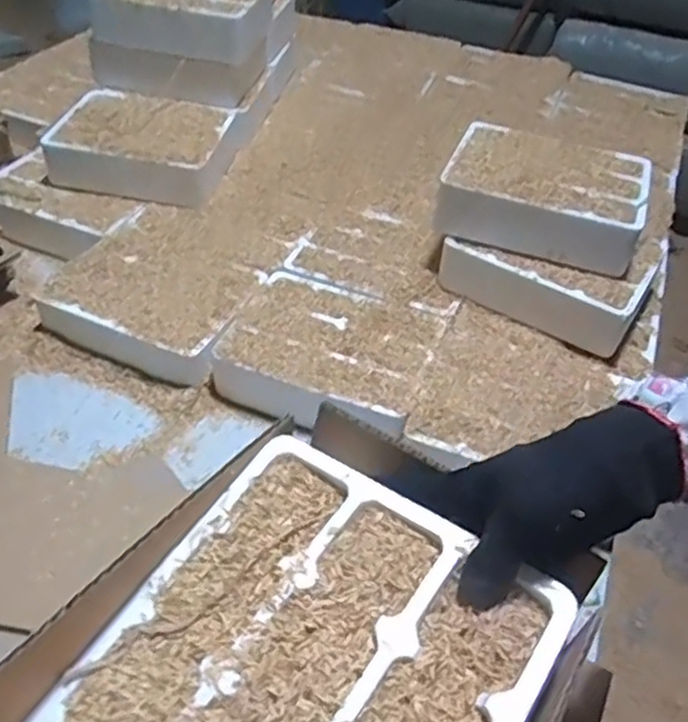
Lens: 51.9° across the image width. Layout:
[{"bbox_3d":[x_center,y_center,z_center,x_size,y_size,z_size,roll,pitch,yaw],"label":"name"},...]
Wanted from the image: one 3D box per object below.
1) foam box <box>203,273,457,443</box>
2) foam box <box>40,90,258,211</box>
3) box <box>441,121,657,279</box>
[{"bbox_3d":[-0.018,-0.005,0.869,0.241,0.065,0.210,17,45,13],"label":"foam box"},{"bbox_3d":[-0.298,-0.336,1.093,0.259,0.078,0.212,8,44,3],"label":"foam box"},{"bbox_3d":[0.254,-0.212,0.914,0.234,0.085,0.179,16,45,11],"label":"box"}]

